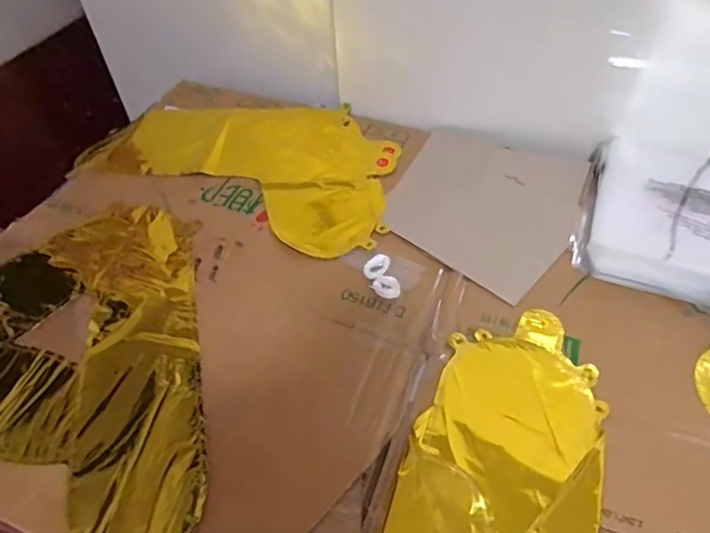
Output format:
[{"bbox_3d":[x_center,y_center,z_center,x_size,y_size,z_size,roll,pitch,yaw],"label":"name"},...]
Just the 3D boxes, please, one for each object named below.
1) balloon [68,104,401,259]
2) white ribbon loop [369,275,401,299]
[{"bbox_3d":[-0.134,-0.139,0.671,0.389,0.006,0.238,15,51,15],"label":"balloon"},{"bbox_3d":[0.030,0.019,0.521,0.027,0.011,0.020,28,55,25],"label":"white ribbon loop"}]

